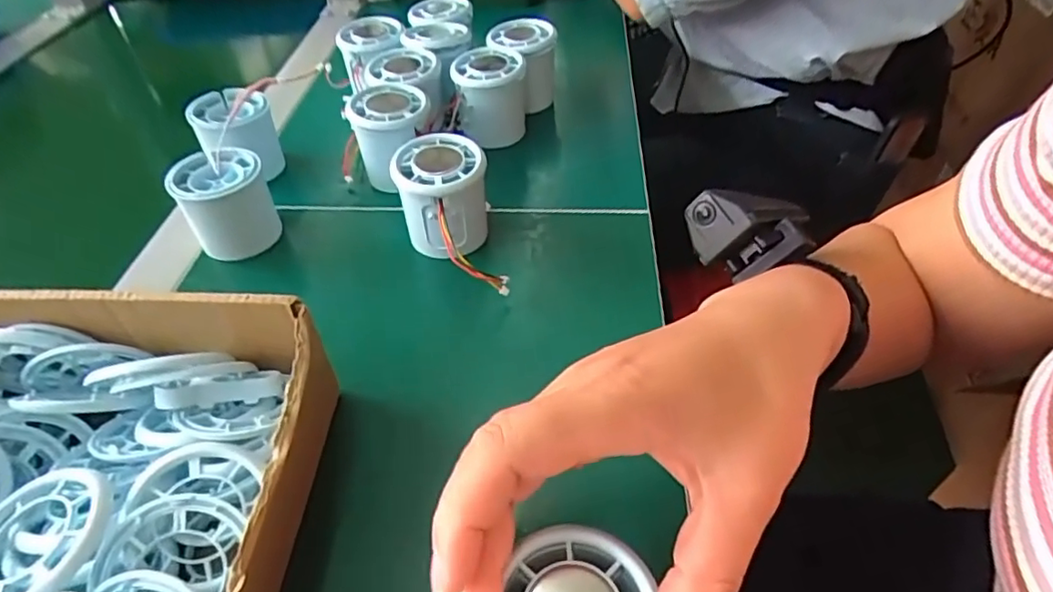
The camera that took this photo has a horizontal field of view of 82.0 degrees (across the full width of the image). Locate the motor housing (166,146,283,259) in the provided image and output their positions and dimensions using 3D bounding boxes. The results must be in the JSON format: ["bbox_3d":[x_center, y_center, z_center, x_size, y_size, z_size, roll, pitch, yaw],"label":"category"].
[{"bbox_3d":[-0.192,-0.059,0.393,0.054,0.055,0.054,-28,51,-21],"label":"motor housing"}]

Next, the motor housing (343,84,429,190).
[{"bbox_3d":[-0.095,-0.114,0.438,0.053,0.064,0.053,-16,48,-11],"label":"motor housing"}]

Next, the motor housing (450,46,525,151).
[{"bbox_3d":[-0.028,-0.151,0.471,0.055,0.062,0.056,-2,47,2],"label":"motor housing"}]

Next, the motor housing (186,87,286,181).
[{"bbox_3d":[-0.215,-0.116,0.448,0.051,0.057,0.051,-2,47,2],"label":"motor housing"}]

